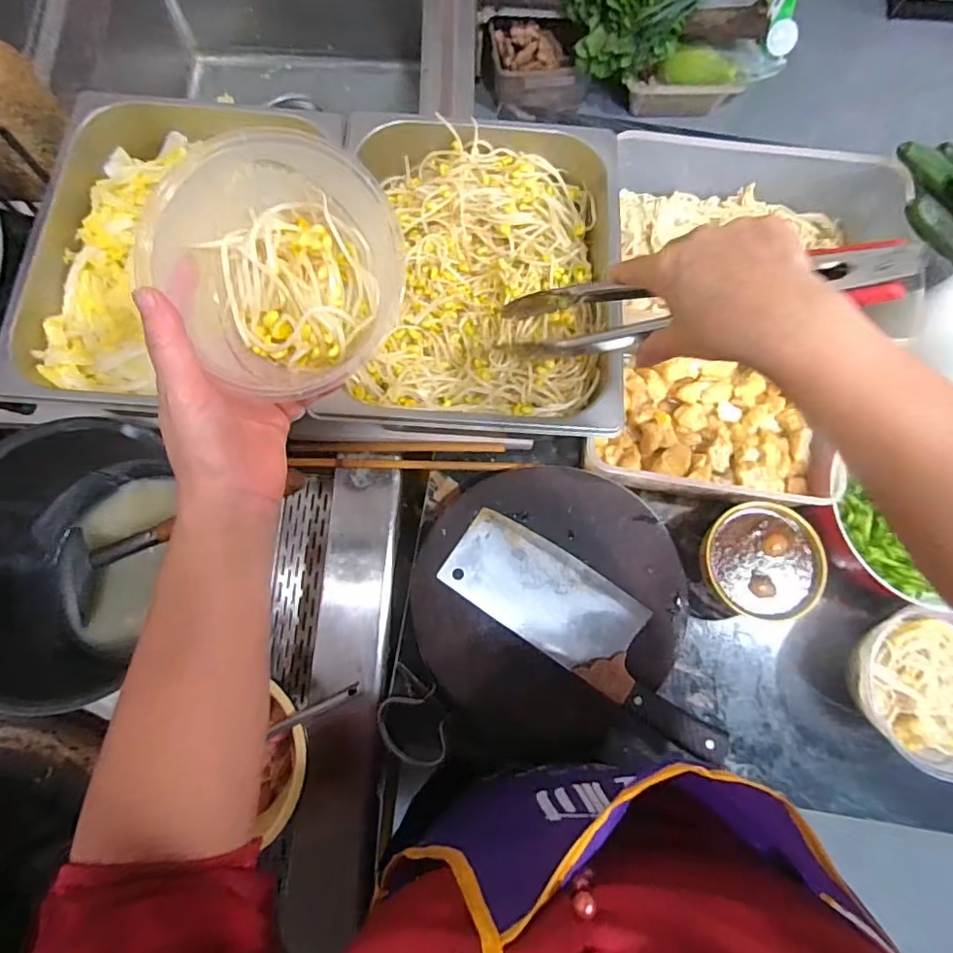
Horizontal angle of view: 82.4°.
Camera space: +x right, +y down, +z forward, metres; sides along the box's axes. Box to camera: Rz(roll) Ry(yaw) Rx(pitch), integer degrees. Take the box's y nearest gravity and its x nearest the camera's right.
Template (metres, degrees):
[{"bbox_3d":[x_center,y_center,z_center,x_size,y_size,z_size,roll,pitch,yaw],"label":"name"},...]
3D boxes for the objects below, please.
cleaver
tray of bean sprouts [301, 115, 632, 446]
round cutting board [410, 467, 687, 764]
[{"bbox_3d":[0.102,0.133,0.486,0.274,0.022,0.083,34,78,6],"label":"cleaver"},{"bbox_3d":[-0.006,-0.189,0.508,0.263,0.075,0.307,3,77,0],"label":"tray of bean sprouts"},{"bbox_3d":[0.066,0.115,0.510,0.244,0.051,0.253,0,77,-1],"label":"round cutting board"}]

